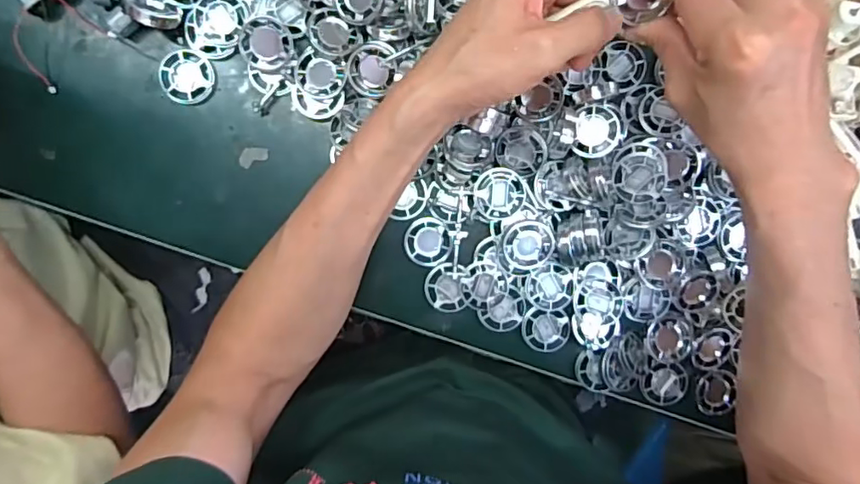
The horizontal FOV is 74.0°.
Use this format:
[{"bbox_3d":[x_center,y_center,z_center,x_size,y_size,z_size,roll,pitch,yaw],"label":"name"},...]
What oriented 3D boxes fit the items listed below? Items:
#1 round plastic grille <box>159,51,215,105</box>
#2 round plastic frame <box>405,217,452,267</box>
[{"bbox_3d":[-0.188,-0.128,0.444,0.040,0.011,0.040,0,95,-3],"label":"round plastic grille"},{"bbox_3d":[-0.001,0.000,0.462,0.037,0.005,0.038,2,94,-3],"label":"round plastic frame"}]

